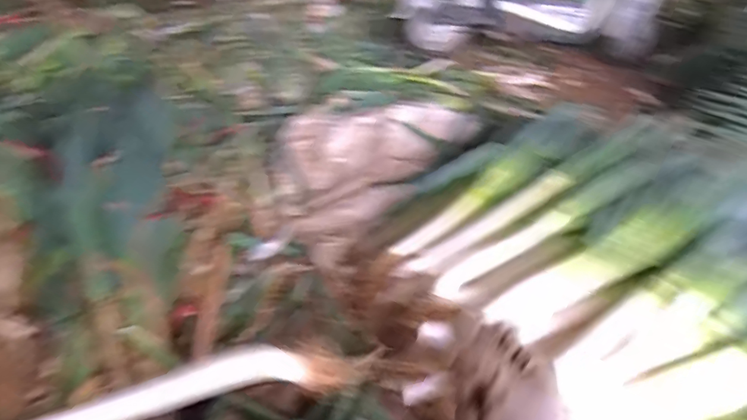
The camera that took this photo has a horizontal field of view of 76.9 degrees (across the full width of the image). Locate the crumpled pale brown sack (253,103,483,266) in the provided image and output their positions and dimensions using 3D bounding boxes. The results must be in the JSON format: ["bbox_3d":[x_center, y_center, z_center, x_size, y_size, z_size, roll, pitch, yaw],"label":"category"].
[{"bbox_3d":[-0.062,-0.155,1.492,0.469,0.189,0.763,25,41,25],"label":"crumpled pale brown sack"}]

